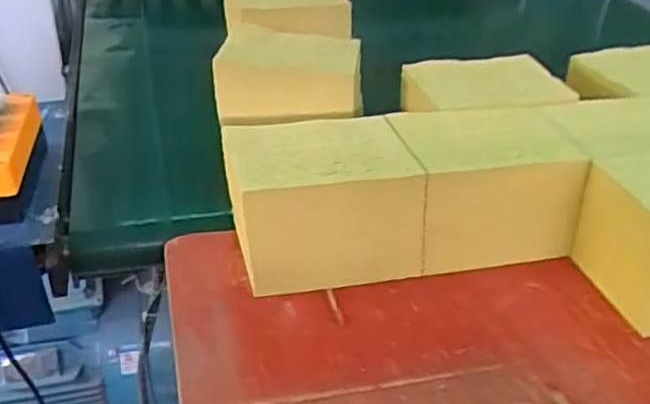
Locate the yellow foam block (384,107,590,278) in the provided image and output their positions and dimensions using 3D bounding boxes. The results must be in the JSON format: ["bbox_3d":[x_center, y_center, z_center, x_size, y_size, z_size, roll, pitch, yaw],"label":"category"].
[{"bbox_3d":[0.153,-0.014,0.683,0.168,0.116,0.127,-5,34,-12],"label":"yellow foam block"}]

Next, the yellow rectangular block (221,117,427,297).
[{"bbox_3d":[-0.003,0.001,0.646,0.167,0.118,0.120,-5,34,-12],"label":"yellow rectangular block"}]

